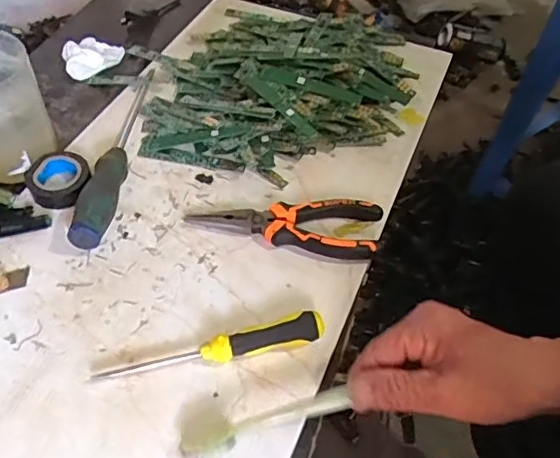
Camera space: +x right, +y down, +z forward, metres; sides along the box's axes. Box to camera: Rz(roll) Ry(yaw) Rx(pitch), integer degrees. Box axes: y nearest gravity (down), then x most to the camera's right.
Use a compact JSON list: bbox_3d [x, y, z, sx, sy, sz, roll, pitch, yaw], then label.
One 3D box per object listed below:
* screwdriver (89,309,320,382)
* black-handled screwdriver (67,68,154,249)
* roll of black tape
[{"bbox_3d":[-0.047,0.085,0.401,0.158,0.021,0.021,-12,50,-13],"label":"screwdriver"},{"bbox_3d":[-0.145,-0.083,0.539,0.028,0.035,0.248,3,48,1],"label":"black-handled screwdriver"},{"bbox_3d":[-0.193,-0.044,0.508,0.052,0.019,0.057,-6,49,-7],"label":"roll of black tape"}]

